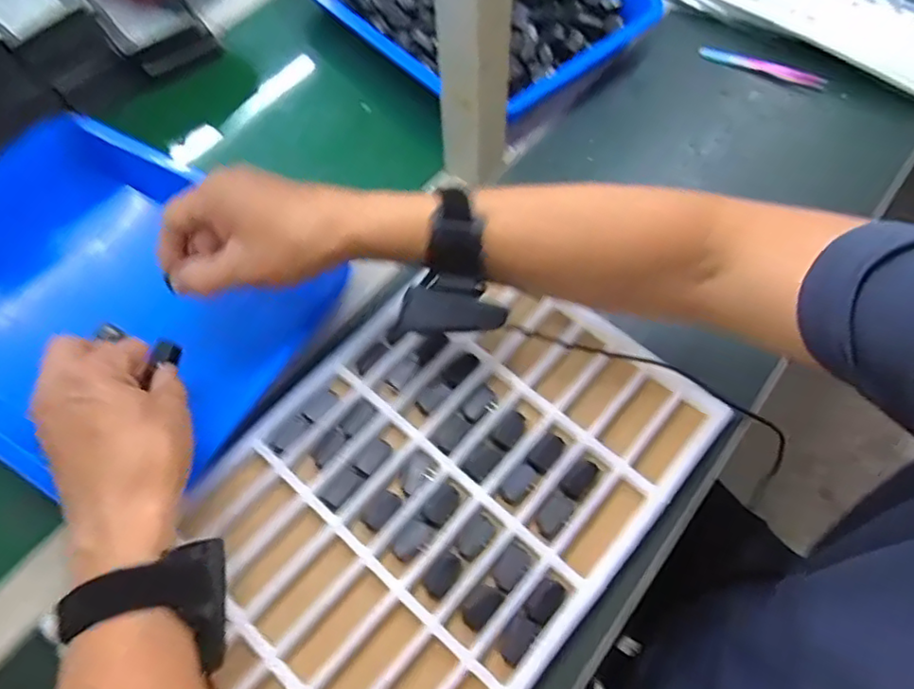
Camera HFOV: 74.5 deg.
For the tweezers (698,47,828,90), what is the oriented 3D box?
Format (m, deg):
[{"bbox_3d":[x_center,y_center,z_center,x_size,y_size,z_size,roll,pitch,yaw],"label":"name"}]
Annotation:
[{"bbox_3d":[0.325,-0.296,0.641,0.130,0.009,0.013,23,66,12],"label":"tweezers"}]

